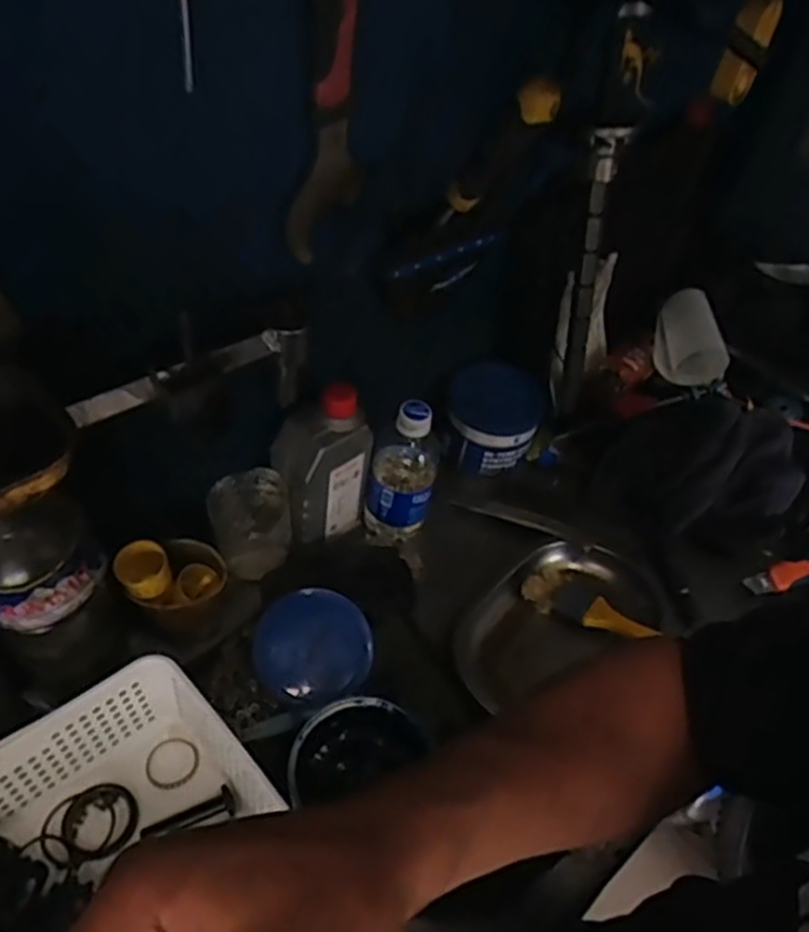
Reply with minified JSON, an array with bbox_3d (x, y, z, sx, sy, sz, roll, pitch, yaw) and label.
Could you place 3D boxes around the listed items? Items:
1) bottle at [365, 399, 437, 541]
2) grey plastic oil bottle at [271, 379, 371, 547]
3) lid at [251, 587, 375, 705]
[{"bbox_3d":[-0.003,0.009,0.700,0.059,0.167,0.050,12,47,4],"label":"bottle"},{"bbox_3d":[-0.073,0.003,0.671,0.074,0.157,0.049,-33,59,-31],"label":"grey plastic oil bottle"},{"bbox_3d":[-0.076,0.152,0.630,0.097,0.012,0.094,0,67,0],"label":"lid"}]

